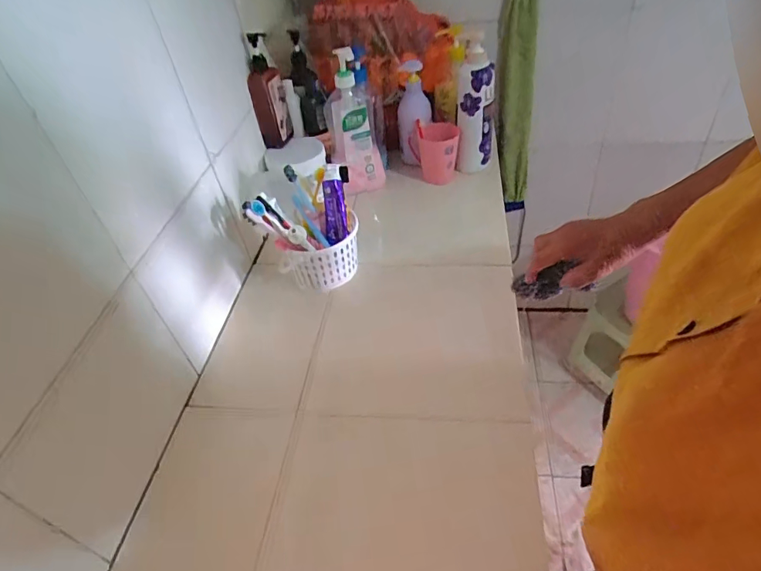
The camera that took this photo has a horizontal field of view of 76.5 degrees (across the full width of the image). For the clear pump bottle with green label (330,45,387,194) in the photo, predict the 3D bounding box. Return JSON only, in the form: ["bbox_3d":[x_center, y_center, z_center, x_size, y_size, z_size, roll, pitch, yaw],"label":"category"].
[{"bbox_3d":[-0.049,-0.324,0.963,0.091,0.283,0.075,-5,44,3],"label":"clear pump bottle with green label"}]

